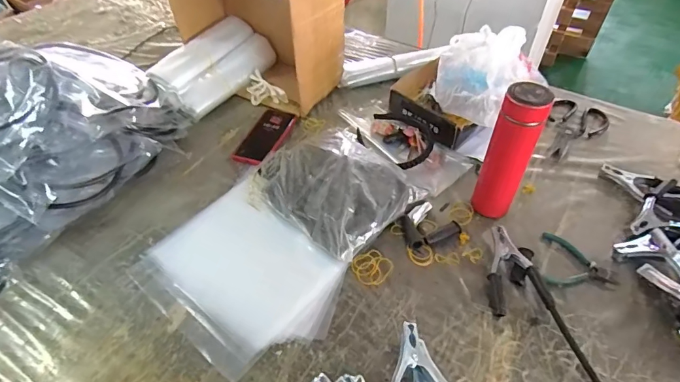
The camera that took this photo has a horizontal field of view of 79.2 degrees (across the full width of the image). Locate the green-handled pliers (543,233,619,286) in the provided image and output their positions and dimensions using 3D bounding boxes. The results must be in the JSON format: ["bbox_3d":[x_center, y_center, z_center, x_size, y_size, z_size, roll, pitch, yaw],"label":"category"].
[{"bbox_3d":[0.377,0.116,0.649,0.102,0.009,0.094,14,46,13],"label":"green-handled pliers"}]

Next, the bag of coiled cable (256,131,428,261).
[{"bbox_3d":[-0.010,-0.014,0.729,0.212,0.075,0.258,-35,56,-28],"label":"bag of coiled cable"}]

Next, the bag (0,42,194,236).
[{"bbox_3d":[-0.519,-0.149,0.780,0.326,0.170,0.361,25,52,22],"label":"bag"}]

